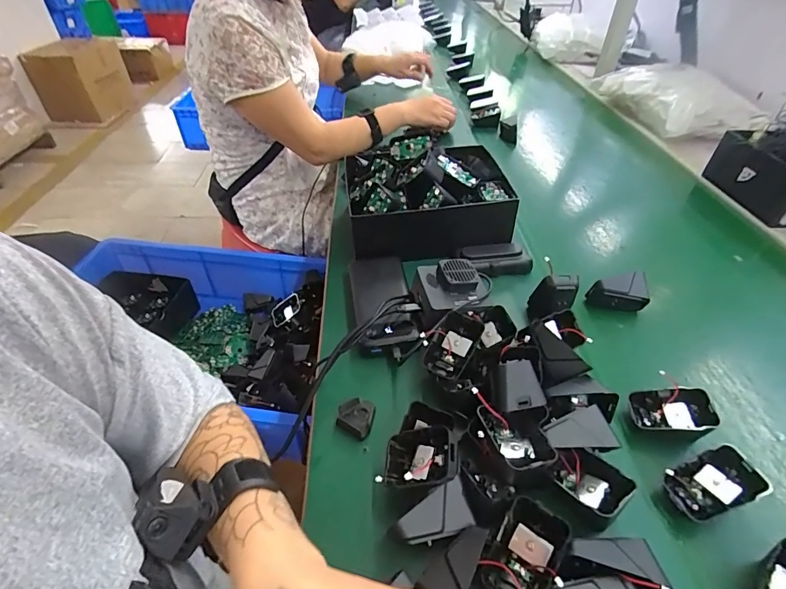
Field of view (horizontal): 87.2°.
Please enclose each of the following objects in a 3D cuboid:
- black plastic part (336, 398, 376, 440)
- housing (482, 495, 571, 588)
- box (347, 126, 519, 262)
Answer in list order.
[{"bbox_3d":[-0.037,0.122,0.410,0.034,0.013,0.038,8,43,7],"label":"black plastic part"},{"bbox_3d":[0.100,0.193,0.308,0.047,0.035,0.065,28,87,37],"label":"housing"},{"bbox_3d":[0.050,-0.150,0.614,0.228,0.096,0.211,-4,43,-6],"label":"box"}]

